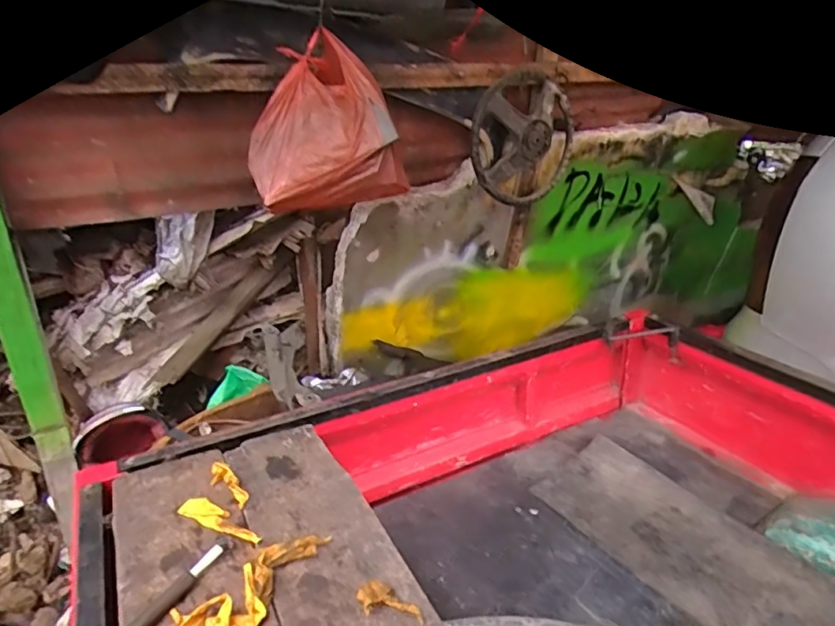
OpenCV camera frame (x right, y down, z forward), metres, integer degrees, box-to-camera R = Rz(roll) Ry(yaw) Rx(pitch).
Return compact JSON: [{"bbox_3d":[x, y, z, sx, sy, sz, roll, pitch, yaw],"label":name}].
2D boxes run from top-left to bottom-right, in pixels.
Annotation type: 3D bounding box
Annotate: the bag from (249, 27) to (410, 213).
[{"bbox_3d":[-0.226,-0.445,1.346,0.326,0.372,0.231,-10,18,-21],"label":"bag"}]

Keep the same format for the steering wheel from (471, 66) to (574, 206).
[{"bbox_3d":[0.324,-0.513,1.696,0.386,0.363,0.126,35,-3,-31],"label":"steering wheel"}]

